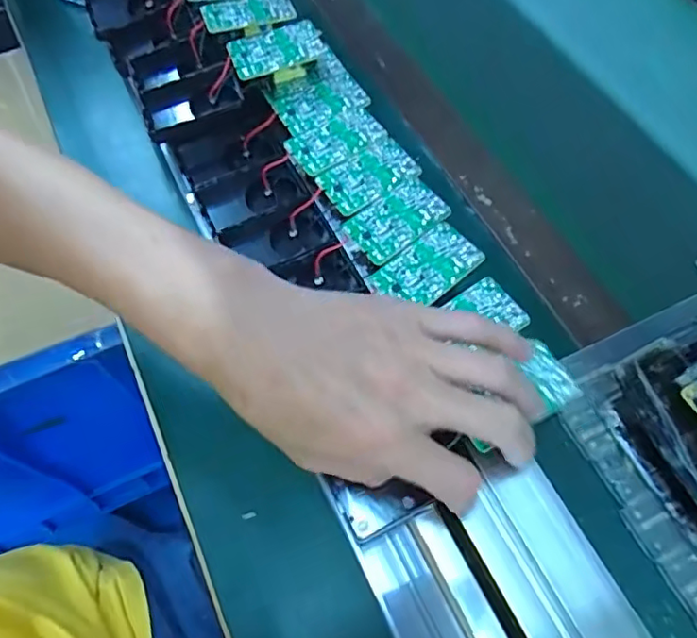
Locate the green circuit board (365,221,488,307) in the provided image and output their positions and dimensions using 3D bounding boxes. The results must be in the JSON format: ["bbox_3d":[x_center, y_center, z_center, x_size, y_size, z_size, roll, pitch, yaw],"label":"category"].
[{"bbox_3d":[0.047,-0.031,0.347,0.066,0.004,0.036,-34,66,-16],"label":"green circuit board"}]

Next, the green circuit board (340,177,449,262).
[{"bbox_3d":[0.031,-0.063,0.367,0.064,0.006,0.037,-35,66,-17],"label":"green circuit board"}]

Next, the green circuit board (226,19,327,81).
[{"bbox_3d":[-0.050,-0.193,0.416,0.069,0.010,0.033,-20,75,-12],"label":"green circuit board"}]

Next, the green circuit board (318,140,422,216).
[{"bbox_3d":[0.014,-0.095,0.384,0.064,0.004,0.039,-29,65,-14],"label":"green circuit board"}]

